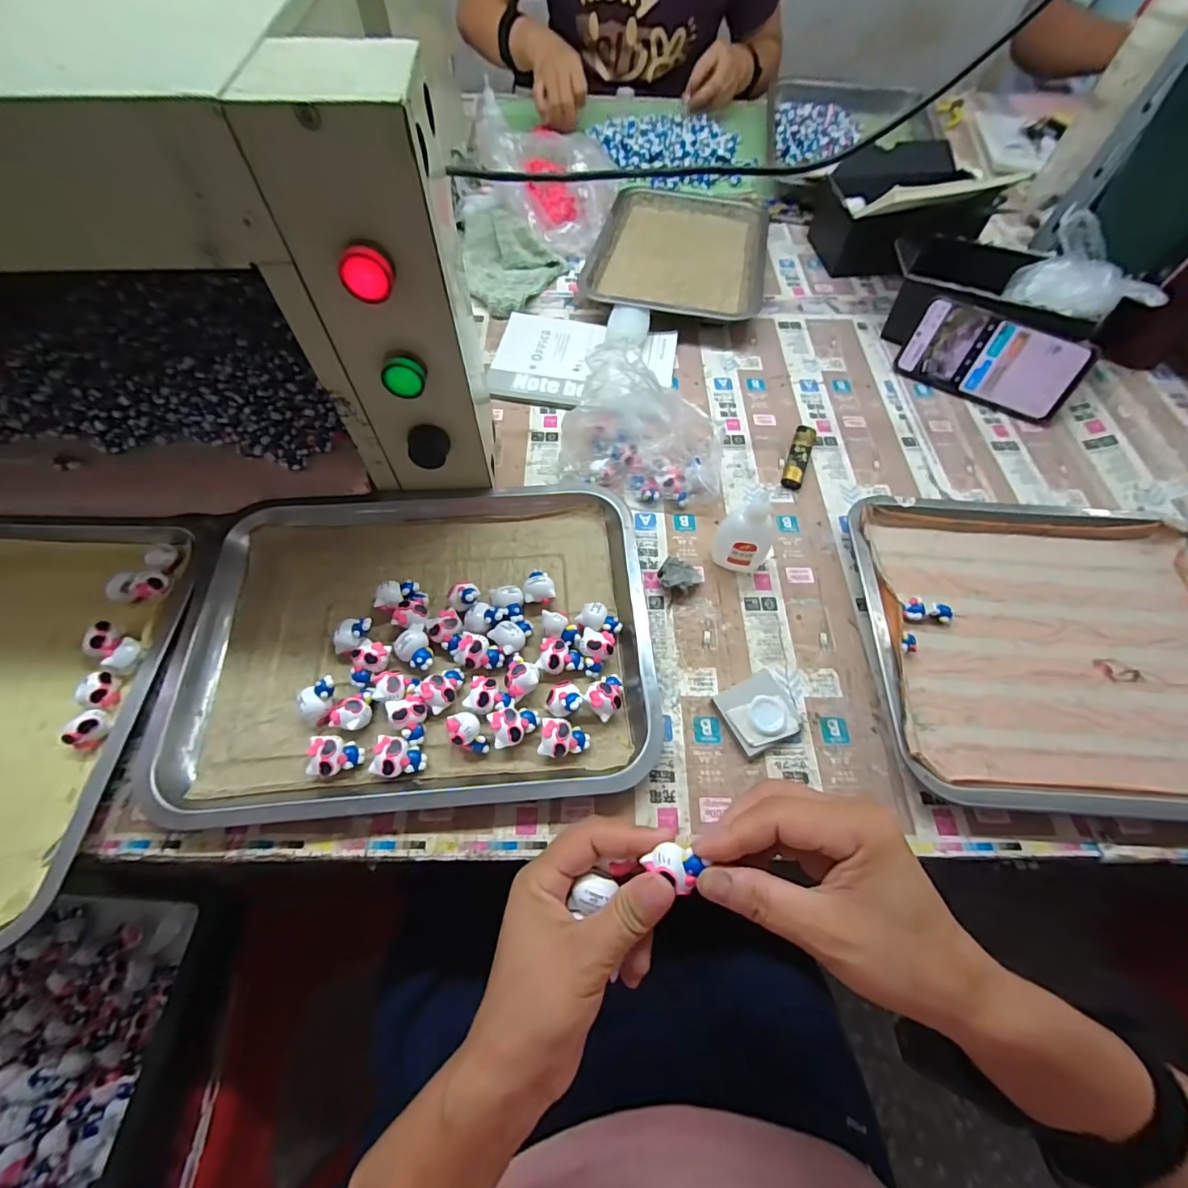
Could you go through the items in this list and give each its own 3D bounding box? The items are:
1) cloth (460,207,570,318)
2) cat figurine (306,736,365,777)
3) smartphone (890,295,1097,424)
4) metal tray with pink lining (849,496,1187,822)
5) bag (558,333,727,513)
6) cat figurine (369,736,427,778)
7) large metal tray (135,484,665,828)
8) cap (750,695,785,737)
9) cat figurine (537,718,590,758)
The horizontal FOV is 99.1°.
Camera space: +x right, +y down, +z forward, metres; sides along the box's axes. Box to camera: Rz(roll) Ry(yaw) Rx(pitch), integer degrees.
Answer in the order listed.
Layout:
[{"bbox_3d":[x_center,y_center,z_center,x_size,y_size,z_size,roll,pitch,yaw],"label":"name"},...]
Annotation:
[{"bbox_3d":[-0.104,-0.429,0.637,0.122,0.031,0.194,-13,64,-9],"label":"cloth"},{"bbox_3d":[-0.174,0.110,0.342,0.032,0.021,0.024,0,62,-3],"label":"cat figurine"},{"bbox_3d":[0.422,-0.251,0.540,0.165,0.079,0.012,32,34,17],"label":"smartphone"},{"bbox_3d":[0.371,0.036,0.408,0.296,0.037,0.260,4,62,0],"label":"metal tray with pink lining"},{"bbox_3d":[0.047,-0.153,0.458,0.145,0.092,0.099,10,62,3],"label":"bag"},{"bbox_3d":[-0.132,0.112,0.342,0.032,0.018,0.025,12,63,4],"label":"cat figurine"},{"bbox_3d":[-0.134,0.024,0.395,0.347,0.024,0.265,-3,63,-4],"label":"large metal tray"},{"bbox_3d":[0.125,0.089,0.370,0.025,0.010,0.029,1,62,-2],"label":"cap"},{"bbox_3d":[-0.020,0.102,0.351,0.034,0.016,0.025,6,62,1],"label":"cat figurine"}]

